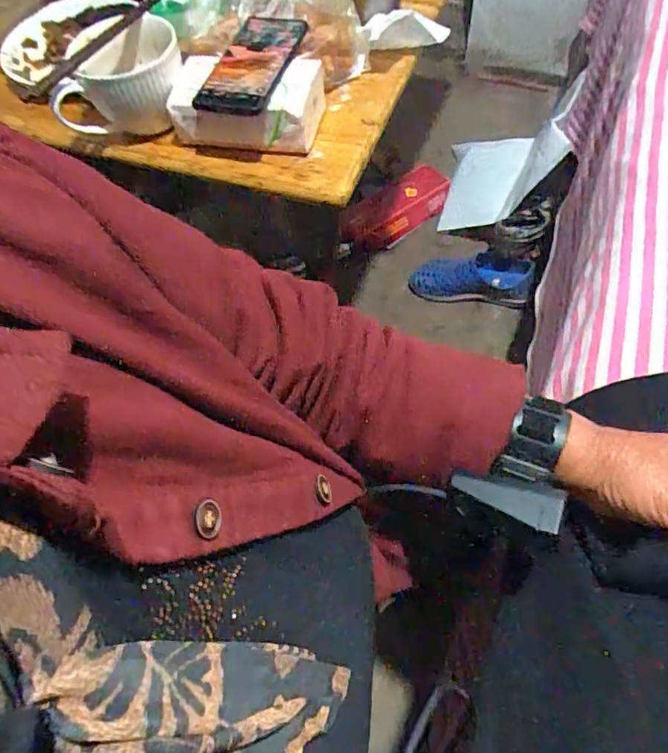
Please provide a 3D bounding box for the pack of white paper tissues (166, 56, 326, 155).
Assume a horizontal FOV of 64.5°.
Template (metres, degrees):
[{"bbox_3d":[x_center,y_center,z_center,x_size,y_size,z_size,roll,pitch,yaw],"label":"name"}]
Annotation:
[{"bbox_3d":[-0.100,-0.313,0.605,0.172,0.056,0.105,0,62,5],"label":"pack of white paper tissues"}]

